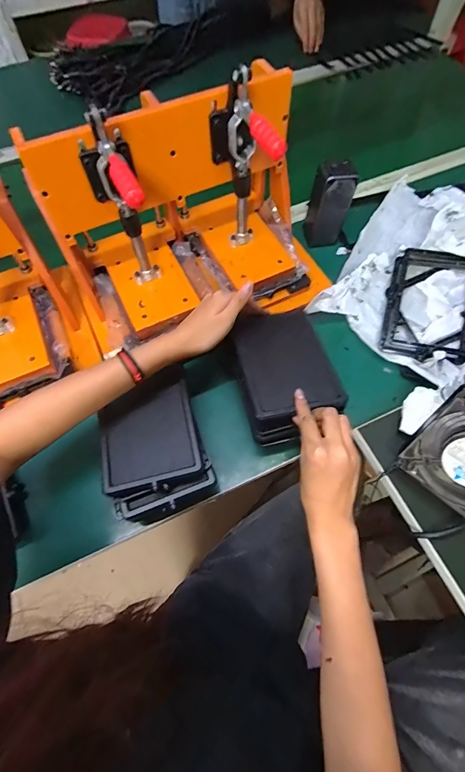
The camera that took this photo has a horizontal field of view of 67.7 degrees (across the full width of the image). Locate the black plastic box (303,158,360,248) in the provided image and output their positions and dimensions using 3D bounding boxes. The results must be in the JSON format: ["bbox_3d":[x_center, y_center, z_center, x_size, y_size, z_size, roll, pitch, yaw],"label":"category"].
[{"bbox_3d":[0.162,-0.302,0.585,0.060,0.129,0.046,-7,65,-2],"label":"black plastic box"}]

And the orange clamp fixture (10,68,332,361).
[{"bbox_3d":[-0.053,-0.231,0.473,0.369,0.231,0.228,-18,65,-7],"label":"orange clamp fixture"}]

